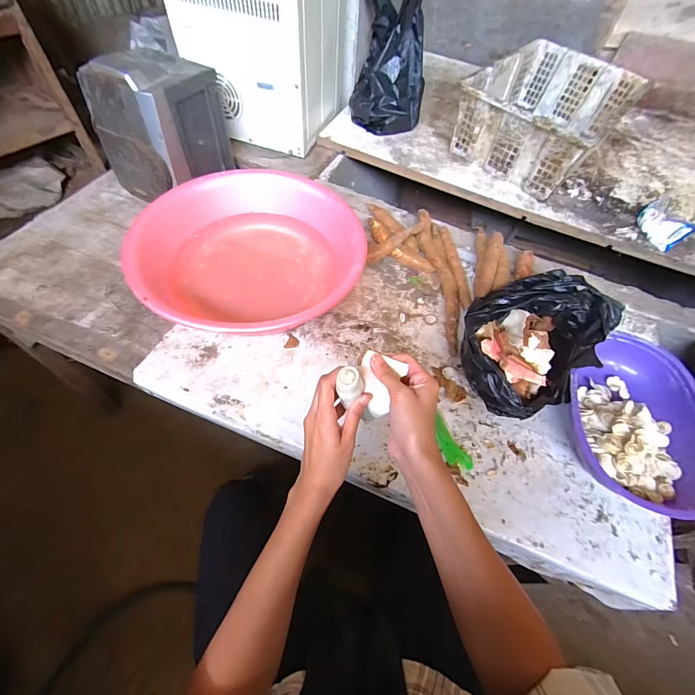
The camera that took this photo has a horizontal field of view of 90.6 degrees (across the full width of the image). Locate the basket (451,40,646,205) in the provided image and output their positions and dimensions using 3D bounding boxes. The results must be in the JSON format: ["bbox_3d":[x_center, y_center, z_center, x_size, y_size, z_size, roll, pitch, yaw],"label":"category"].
[{"bbox_3d":[0.531,-0.629,0.930,0.330,0.166,0.475,37,65,16],"label":"basket"}]

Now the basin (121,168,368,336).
[{"bbox_3d":[-0.181,-0.176,0.662,0.405,0.116,0.396,2,61,-3],"label":"basin"}]

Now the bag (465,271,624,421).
[{"bbox_3d":[0.317,-0.014,0.610,0.281,0.102,0.201,-37,69,-21],"label":"bag"}]

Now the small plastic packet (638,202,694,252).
[{"bbox_3d":[0.730,-0.285,0.802,0.044,0.071,0.119,-9,62,-9],"label":"small plastic packet"}]

